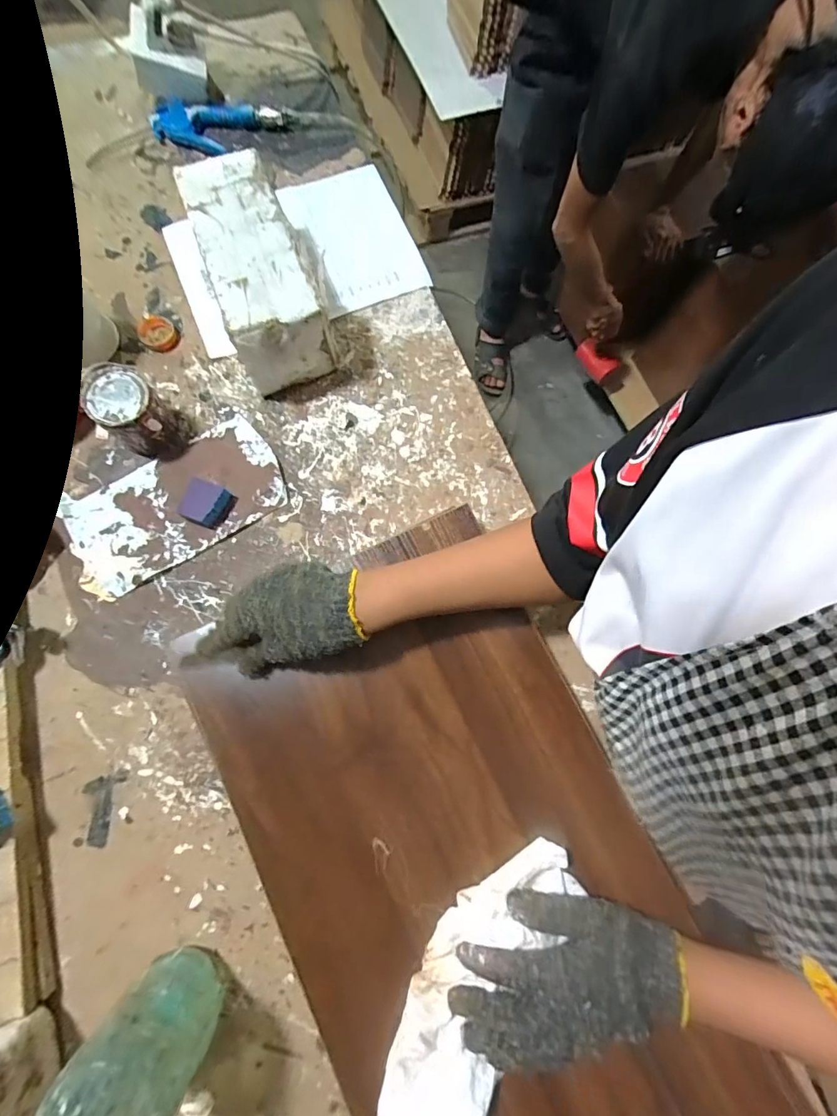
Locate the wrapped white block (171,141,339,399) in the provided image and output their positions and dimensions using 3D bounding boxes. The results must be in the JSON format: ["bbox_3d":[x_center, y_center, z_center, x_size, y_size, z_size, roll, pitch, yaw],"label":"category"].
[{"bbox_3d":[-0.182,-0.321,0.546,0.106,0.113,0.239,-21,79,-12],"label":"wrapped white block"}]

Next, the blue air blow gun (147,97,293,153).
[{"bbox_3d":[-0.275,-0.594,0.657,0.184,0.022,0.074,-2,76,-1],"label":"blue air blow gun"}]

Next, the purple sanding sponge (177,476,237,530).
[{"bbox_3d":[-0.231,-0.059,0.519,0.043,0.027,0.045,17,76,4],"label":"purple sanding sponge"}]

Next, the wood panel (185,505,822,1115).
[{"bbox_3d":[0.069,0.316,0.405,0.317,0.015,0.680,-26,80,-9],"label":"wood panel"}]

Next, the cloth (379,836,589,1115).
[{"bbox_3d":[0.040,0.352,0.371,0.085,0.034,0.264,27,71,6],"label":"cloth"}]

